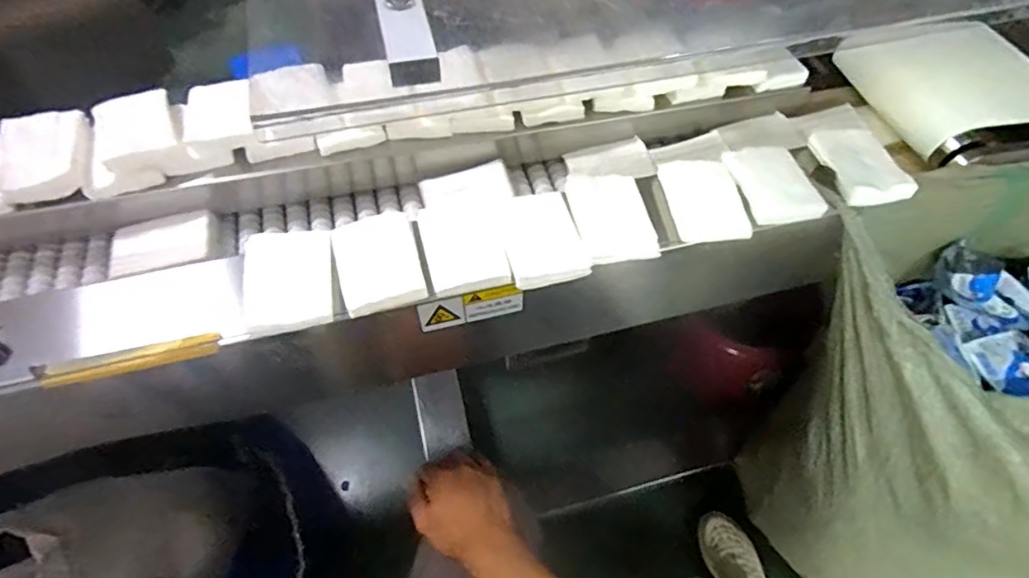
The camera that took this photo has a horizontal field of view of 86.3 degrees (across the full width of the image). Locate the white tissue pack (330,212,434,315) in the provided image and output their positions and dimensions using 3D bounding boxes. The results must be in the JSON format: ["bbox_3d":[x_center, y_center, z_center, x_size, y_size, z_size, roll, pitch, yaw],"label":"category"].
[{"bbox_3d":[-0.127,-0.029,0.516,0.076,0.019,0.109,-15,59,-11],"label":"white tissue pack"}]

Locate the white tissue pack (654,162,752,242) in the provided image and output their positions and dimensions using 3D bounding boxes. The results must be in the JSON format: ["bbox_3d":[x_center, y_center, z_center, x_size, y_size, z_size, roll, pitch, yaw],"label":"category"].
[{"bbox_3d":[0.195,-0.094,0.567,0.072,0.022,0.097,-4,57,-4],"label":"white tissue pack"}]

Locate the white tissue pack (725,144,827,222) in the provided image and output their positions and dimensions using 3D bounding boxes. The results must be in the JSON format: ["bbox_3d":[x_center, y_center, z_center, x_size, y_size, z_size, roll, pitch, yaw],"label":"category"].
[{"bbox_3d":[0.274,-0.111,0.585,0.071,0.018,0.096,-10,58,-8],"label":"white tissue pack"}]

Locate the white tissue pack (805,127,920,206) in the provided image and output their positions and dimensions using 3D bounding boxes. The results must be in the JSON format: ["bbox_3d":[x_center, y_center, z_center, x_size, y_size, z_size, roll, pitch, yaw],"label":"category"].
[{"bbox_3d":[0.373,-0.139,0.596,0.079,0.023,0.102,-7,58,-6],"label":"white tissue pack"}]

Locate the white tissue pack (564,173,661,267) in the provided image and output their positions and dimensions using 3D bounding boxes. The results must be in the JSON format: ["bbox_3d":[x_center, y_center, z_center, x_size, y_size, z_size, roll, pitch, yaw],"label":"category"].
[{"bbox_3d":[0.096,-0.072,0.549,0.072,0.018,0.107,-8,58,-7],"label":"white tissue pack"}]

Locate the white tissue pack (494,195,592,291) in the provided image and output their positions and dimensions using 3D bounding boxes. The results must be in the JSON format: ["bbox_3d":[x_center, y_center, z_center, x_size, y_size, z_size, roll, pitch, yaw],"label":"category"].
[{"bbox_3d":[0.025,-0.056,0.542,0.076,0.024,0.116,-10,58,-8],"label":"white tissue pack"}]

